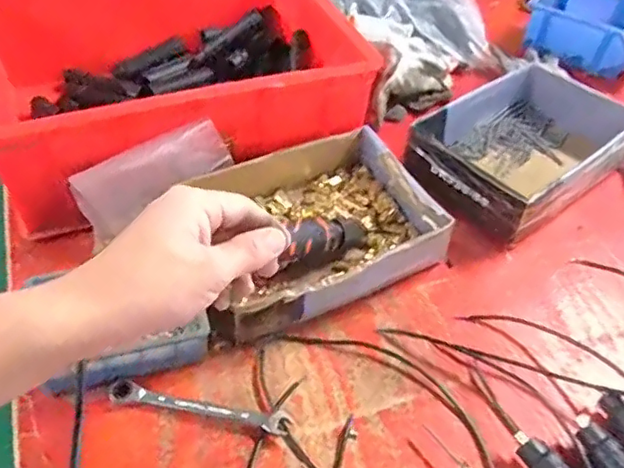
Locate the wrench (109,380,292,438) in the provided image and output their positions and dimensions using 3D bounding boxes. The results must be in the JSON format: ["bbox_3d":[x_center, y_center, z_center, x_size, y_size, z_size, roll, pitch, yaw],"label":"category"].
[{"bbox_3d":[-0.094,0.144,0.488,0.152,0.010,0.018,11,48,4],"label":"wrench"}]

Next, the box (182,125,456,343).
[{"bbox_3d":[-0.004,-0.009,0.603,0.245,0.061,0.188,-20,53,-22],"label":"box"}]

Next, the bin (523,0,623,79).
[{"bbox_3d":[0.432,-0.320,0.918,0.185,0.072,0.148,22,50,16],"label":"bin"}]

